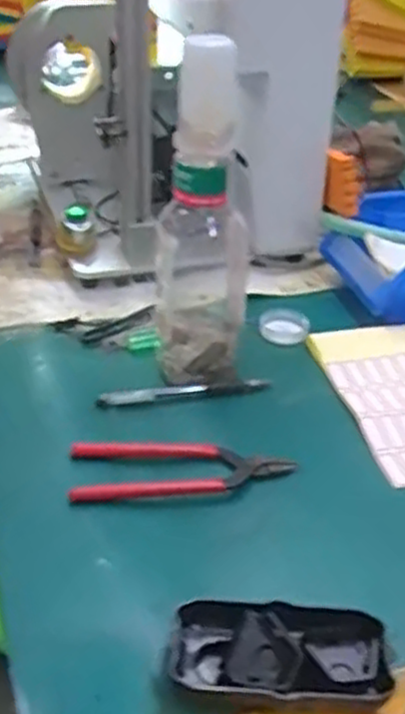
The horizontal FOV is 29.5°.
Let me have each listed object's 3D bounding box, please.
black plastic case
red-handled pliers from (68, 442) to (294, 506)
[{"bbox_3d":[0.037,0.150,0.380,0.103,0.029,0.045,4,35,2],"label":"black plastic case"},{"bbox_3d":[-0.013,0.071,0.499,0.141,0.014,0.048,-4,36,-8],"label":"red-handled pliers"}]

